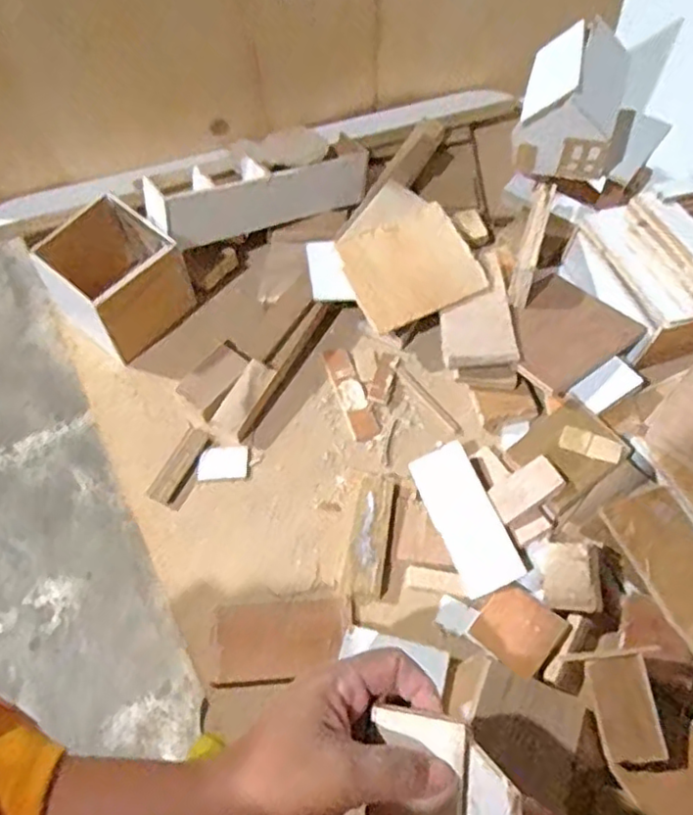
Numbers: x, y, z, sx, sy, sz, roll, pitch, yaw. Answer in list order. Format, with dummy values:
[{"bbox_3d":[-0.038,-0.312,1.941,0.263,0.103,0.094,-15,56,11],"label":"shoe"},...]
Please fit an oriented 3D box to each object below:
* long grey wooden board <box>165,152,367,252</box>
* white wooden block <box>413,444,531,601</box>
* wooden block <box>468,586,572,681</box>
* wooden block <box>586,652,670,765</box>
[{"bbox_3d":[-0.065,-0.188,0.594,0.199,0.053,0.011,-24,43,-27],"label":"long grey wooden board"},{"bbox_3d":[0.090,0.083,0.488,0.046,0.009,0.111,-30,65,13],"label":"white wooden block"},{"bbox_3d":[0.118,0.153,0.445,0.049,0.012,0.048,37,68,21],"label":"wooden block"},{"bbox_3d":[0.175,0.188,0.404,0.037,0.004,0.060,-17,70,15],"label":"wooden block"}]

